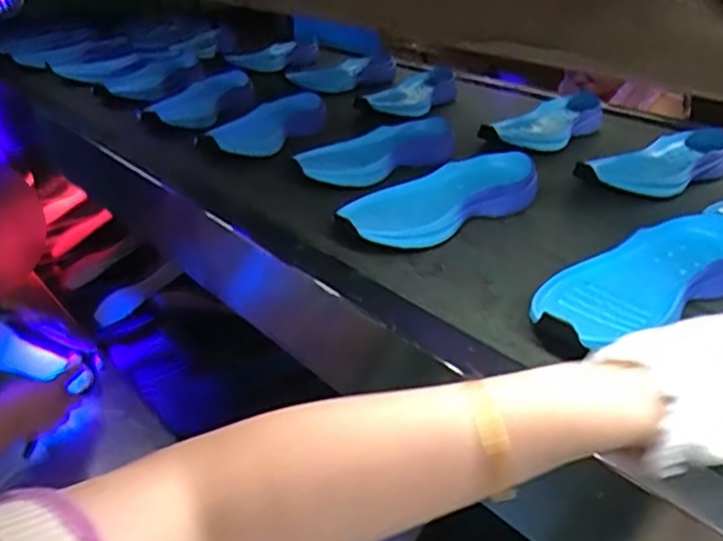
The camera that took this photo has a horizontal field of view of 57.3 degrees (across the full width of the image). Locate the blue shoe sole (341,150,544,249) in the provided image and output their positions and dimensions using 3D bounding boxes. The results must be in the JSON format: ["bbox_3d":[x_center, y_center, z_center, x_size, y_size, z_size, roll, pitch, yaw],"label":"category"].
[{"bbox_3d":[0.084,-0.075,0.681,0.252,0.039,0.098,-20,40,-36],"label":"blue shoe sole"}]

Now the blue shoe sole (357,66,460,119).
[{"bbox_3d":[0.091,-0.308,1.140,0.092,0.045,0.219,25,36,29],"label":"blue shoe sole"}]

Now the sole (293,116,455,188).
[{"bbox_3d":[0.023,-0.144,0.827,0.268,0.046,0.091,-18,38,-34],"label":"sole"}]

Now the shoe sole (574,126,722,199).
[{"bbox_3d":[0.374,-0.129,0.814,0.256,0.049,0.091,-14,36,-29],"label":"shoe sole"}]

